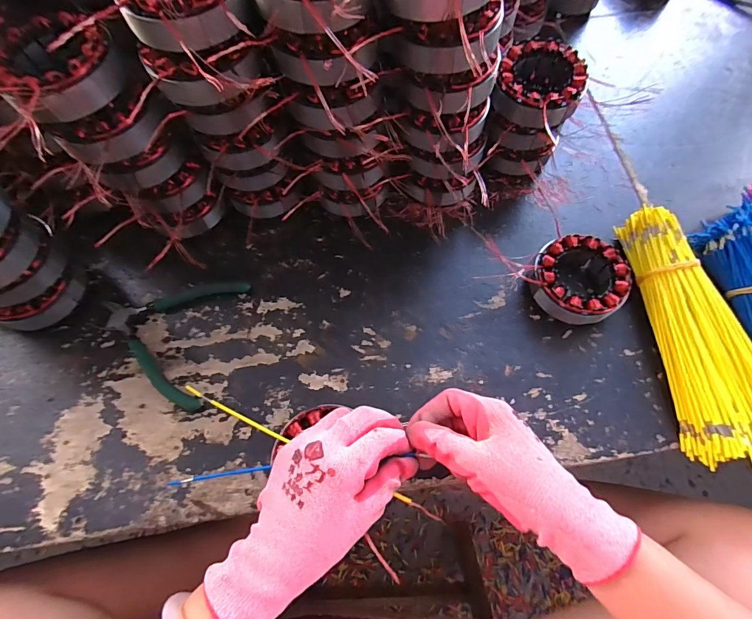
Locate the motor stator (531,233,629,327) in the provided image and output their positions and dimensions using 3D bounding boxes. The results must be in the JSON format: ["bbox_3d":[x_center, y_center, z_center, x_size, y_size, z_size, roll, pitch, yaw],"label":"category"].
[{"bbox_3d":[0.203,-0.031,0.394,0.086,0.039,0.085,0,68,0],"label":"motor stator"}]

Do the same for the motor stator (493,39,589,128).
[{"bbox_3d":[0.163,-0.224,0.389,0.083,0.034,0.091,0,68,0],"label":"motor stator"}]

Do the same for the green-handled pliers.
[{"bbox_3d":[-0.214,0.020,0.388,0.130,0.008,0.134,13,68,5],"label":"green-handled pliers"}]

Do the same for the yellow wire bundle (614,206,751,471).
[{"bbox_3d":[0.306,0.028,0.365,0.082,0.043,0.266,-7,68,-3],"label":"yellow wire bundle"}]

